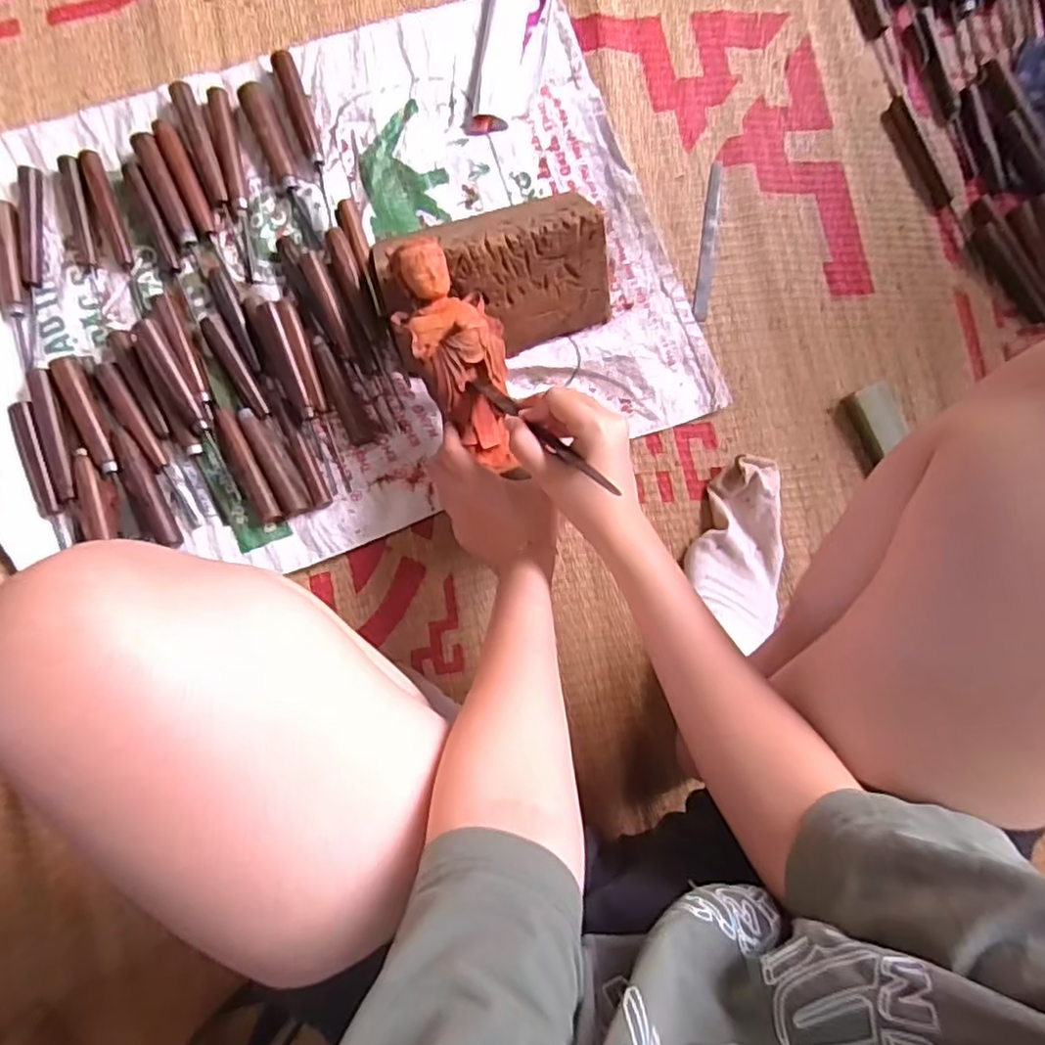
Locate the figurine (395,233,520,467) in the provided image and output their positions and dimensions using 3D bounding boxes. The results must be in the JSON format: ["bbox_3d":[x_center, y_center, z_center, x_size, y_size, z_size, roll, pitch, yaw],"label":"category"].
[{"bbox_3d":[-0.050,-0.139,0.543,0.073,0.048,0.193,-21,98,-4],"label":"figurine"}]

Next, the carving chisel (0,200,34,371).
[{"bbox_3d":[-0.472,-0.221,0.594,0.018,0.016,0.153,-8,87,-4],"label":"carving chisel"}]

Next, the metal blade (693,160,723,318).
[{"bbox_3d":[0.189,-0.284,0.654,0.017,0.007,0.160,8,86,-3],"label":"metal blade"}]

